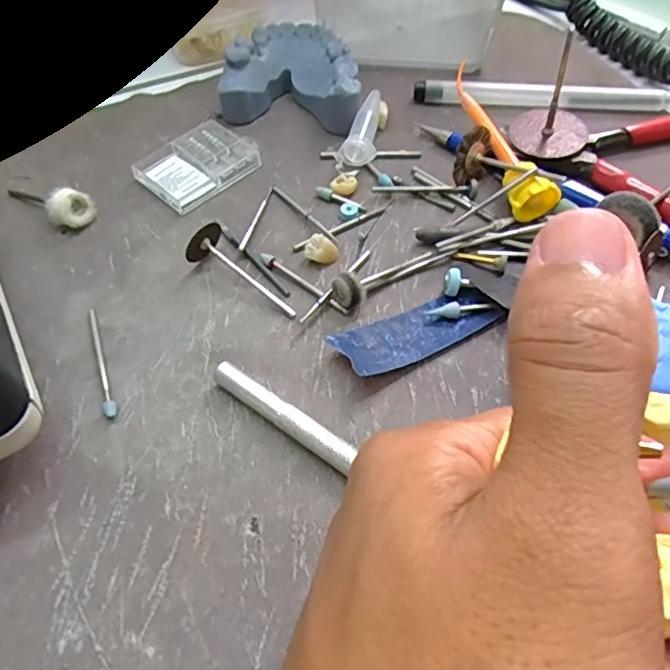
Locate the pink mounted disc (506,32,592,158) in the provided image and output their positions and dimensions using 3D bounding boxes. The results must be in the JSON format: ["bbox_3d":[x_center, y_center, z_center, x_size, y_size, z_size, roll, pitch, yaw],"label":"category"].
[{"bbox_3d":[0.091,-0.095,0.236,0.031,0.041,0.031,0,55,1],"label":"pink mounted disc"}]

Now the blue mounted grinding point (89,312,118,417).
[{"bbox_3d":[-0.079,0.008,0.192,0.004,0.004,0.047,-19,57,-12],"label":"blue mounted grinding point"}]

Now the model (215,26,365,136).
[{"bbox_3d":[-0.016,-0.122,0.269,0.063,0.024,0.052,10,56,7],"label":"model"}]

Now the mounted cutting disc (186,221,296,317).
[{"bbox_3d":[-0.035,-0.021,0.206,0.015,0.015,0.044,-37,63,-22],"label":"mounted cutting disc"}]

